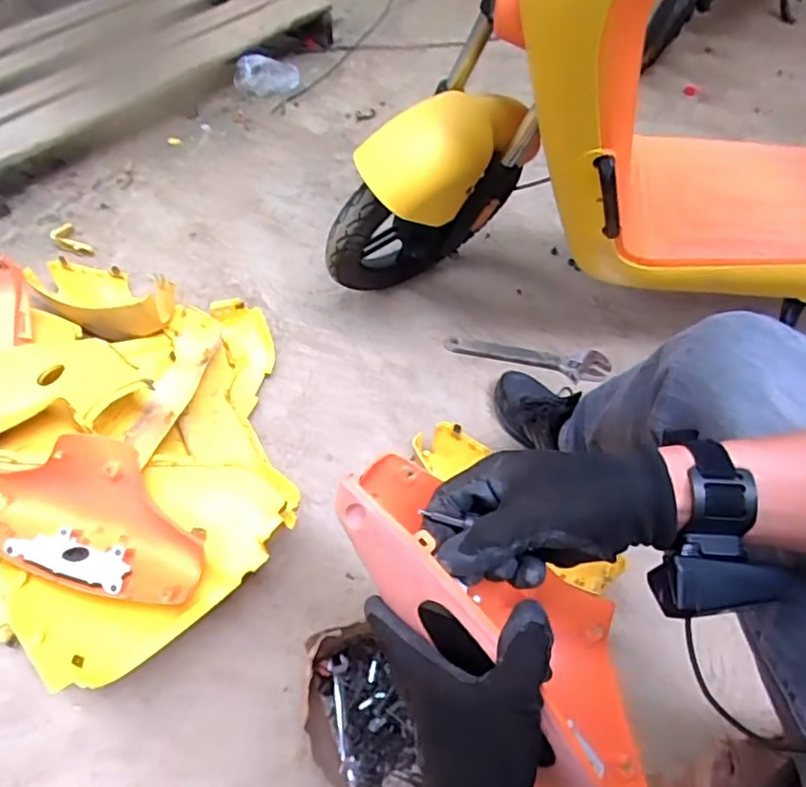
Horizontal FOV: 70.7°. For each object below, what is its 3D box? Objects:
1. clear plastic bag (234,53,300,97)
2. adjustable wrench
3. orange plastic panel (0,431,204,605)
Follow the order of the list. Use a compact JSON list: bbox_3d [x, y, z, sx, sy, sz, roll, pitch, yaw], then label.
[{"bbox_3d":[-0.379,-0.891,1.597,0.192,0.099,0.037,-21,55,-37],"label":"clear plastic bag"},{"bbox_3d":[0.224,-0.070,1.039,0.294,0.014,0.067,11,53,7],"label":"adjustable wrench"},{"bbox_3d":[-0.387,0.155,0.706,0.289,0.114,0.157,11,55,7],"label":"orange plastic panel"}]

